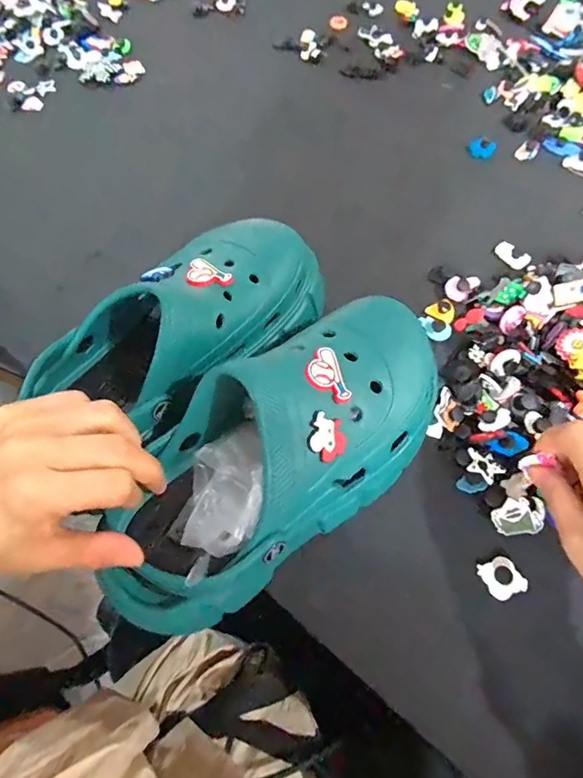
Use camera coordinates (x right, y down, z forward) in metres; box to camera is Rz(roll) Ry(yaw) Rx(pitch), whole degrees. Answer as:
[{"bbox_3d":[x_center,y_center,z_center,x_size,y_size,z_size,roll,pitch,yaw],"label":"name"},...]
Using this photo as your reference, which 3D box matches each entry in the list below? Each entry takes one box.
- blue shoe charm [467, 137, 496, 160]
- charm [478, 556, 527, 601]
[{"bbox_3d":[0.203,-0.258,0.489,0.026,0.008,0.024,20,68,12],"label":"blue shoe charm"},{"bbox_3d":[0.142,0.126,0.305,0.025,0.005,0.024,-23,66,-7],"label":"charm"}]

